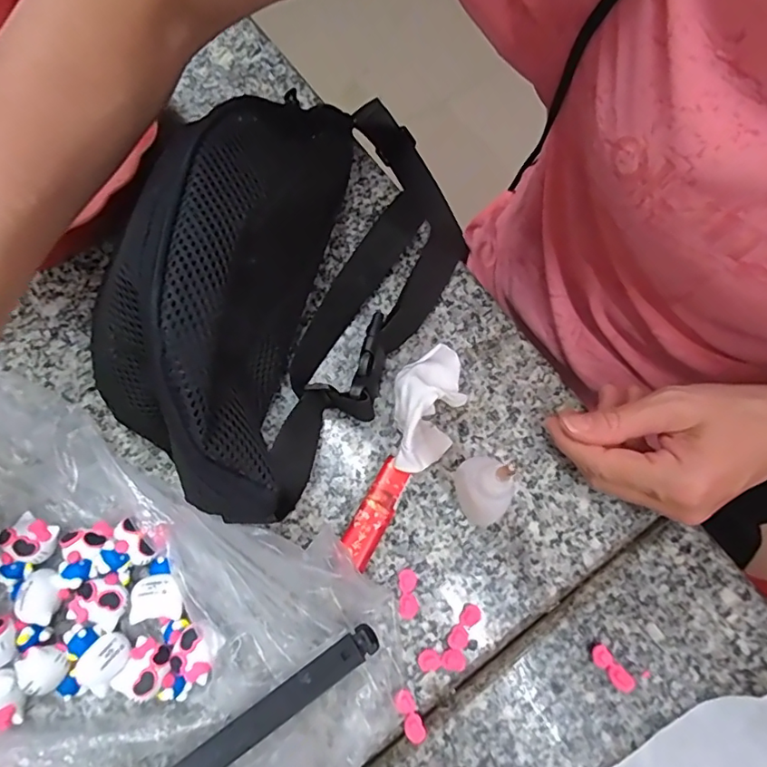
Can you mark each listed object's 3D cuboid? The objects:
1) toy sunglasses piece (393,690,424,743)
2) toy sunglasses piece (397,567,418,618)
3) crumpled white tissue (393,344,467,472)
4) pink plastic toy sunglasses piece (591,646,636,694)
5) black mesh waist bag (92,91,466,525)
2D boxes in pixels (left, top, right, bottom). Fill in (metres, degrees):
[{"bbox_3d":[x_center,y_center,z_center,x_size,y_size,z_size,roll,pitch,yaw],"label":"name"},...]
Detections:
[{"bbox_3d":[0.013,0.169,0.263,0.010,0.004,0.024,-20,71,-9],"label":"toy sunglasses piece"},{"bbox_3d":[0.013,0.115,0.285,0.011,0.005,0.025,0,70,-2],"label":"toy sunglasses piece"},{"bbox_3d":[0.026,0.011,0.301,0.040,0.040,0.079,18,70,5],"label":"crumpled white tissue"},{"bbox_3d":[0.119,0.148,0.268,0.010,0.007,0.025,-36,75,-13],"label":"pink plastic toy sunglasses piece"},{"bbox_3d":[-0.040,-0.080,0.293,0.136,0.113,0.288,28,71,9],"label":"black mesh waist bag"}]

